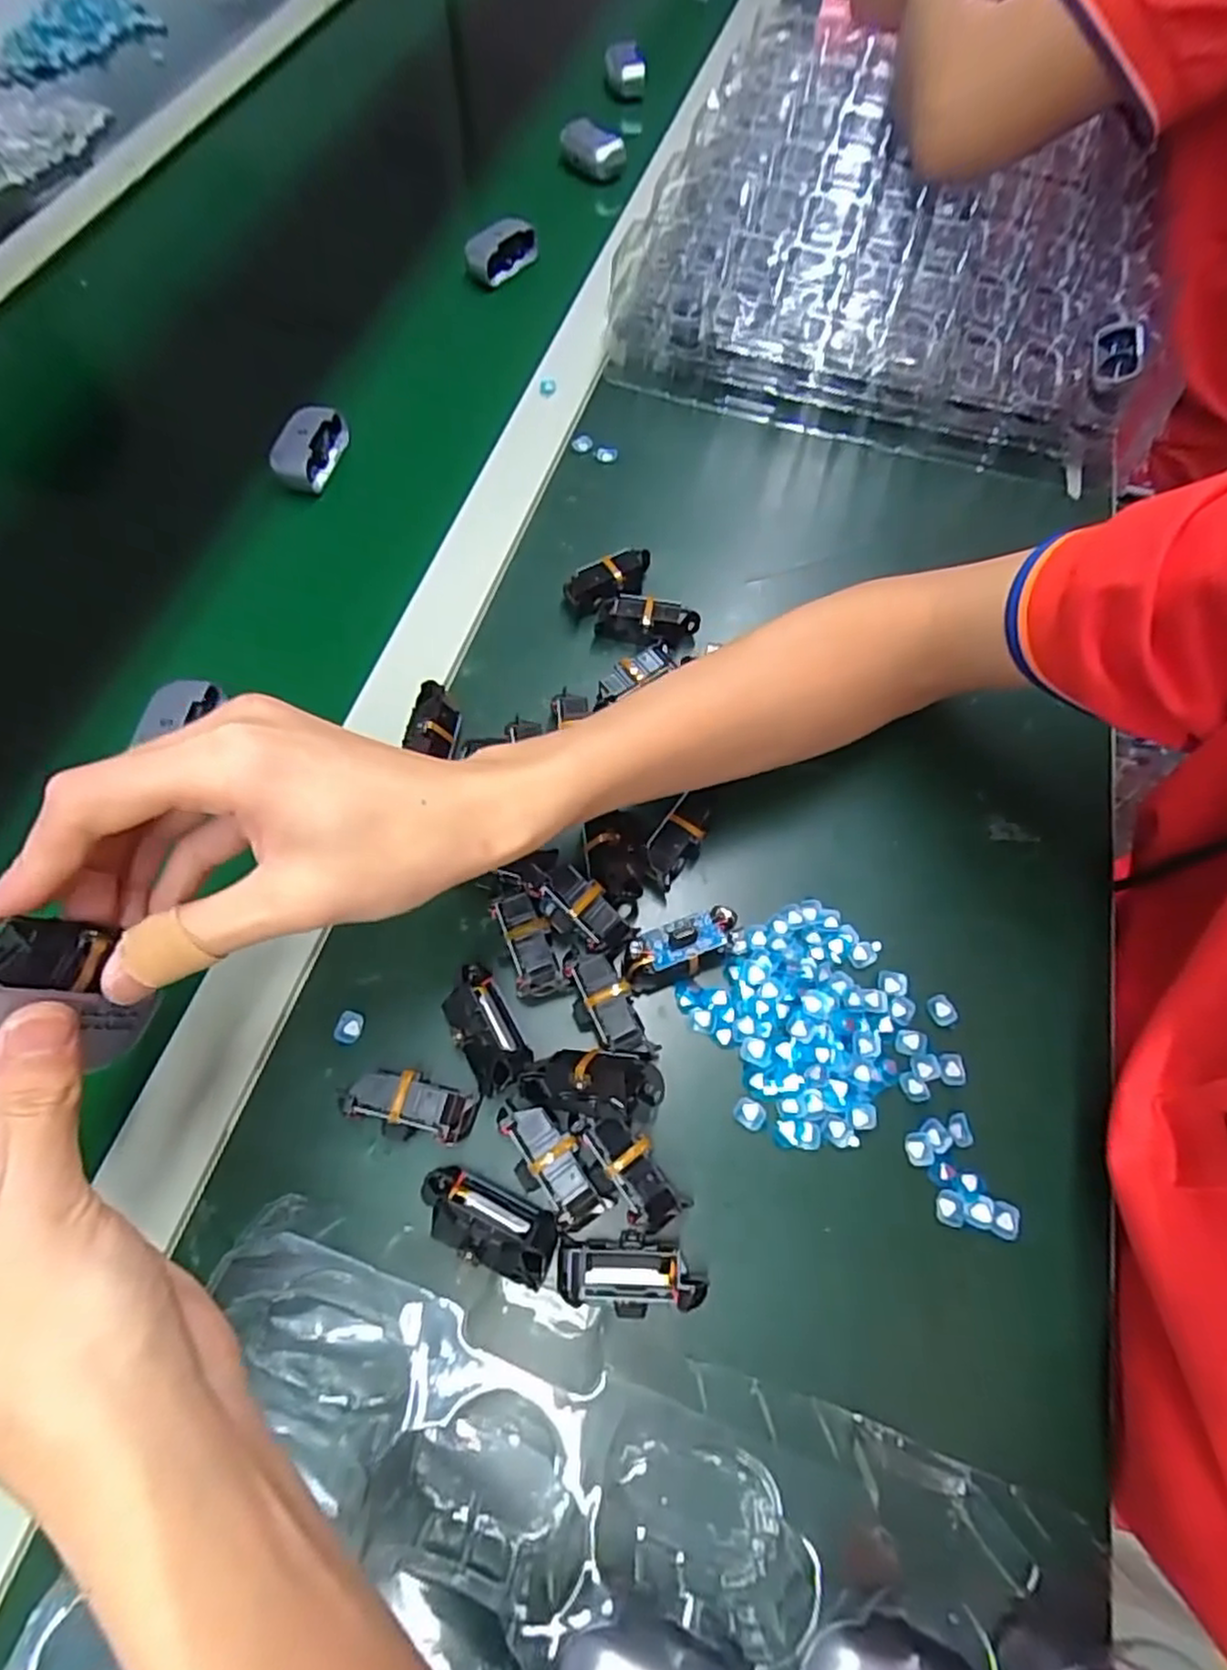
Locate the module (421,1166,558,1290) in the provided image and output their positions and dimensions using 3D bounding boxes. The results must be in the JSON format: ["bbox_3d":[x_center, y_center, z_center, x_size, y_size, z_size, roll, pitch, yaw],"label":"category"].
[{"bbox_3d":[-0.048,0.144,0.268,0.054,0.013,0.025,23,67,10],"label":"module"}]

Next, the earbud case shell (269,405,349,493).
[{"bbox_3d":[-0.194,-0.243,0.456,0.030,0.029,0.056,13,65,5],"label":"earbud case shell"}]

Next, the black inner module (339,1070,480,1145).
[{"bbox_3d":[-0.081,0.109,0.292,0.053,0.021,0.022,11,65,4],"label":"black inner module"}]

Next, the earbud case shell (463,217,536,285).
[{"bbox_3d":[-0.083,-0.441,0.546,0.015,0.037,0.060,39,70,16],"label":"earbud case shell"}]

